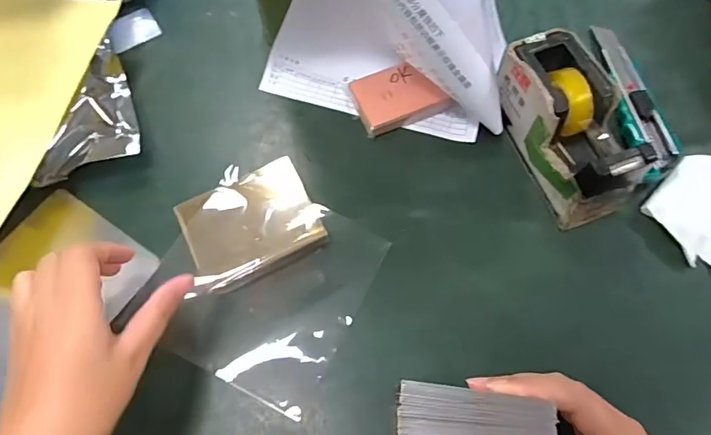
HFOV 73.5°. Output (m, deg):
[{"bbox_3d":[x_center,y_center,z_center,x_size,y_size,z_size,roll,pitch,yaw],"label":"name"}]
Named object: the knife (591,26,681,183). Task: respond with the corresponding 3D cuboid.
[{"bbox_3d":[0.243,-0.113,0.423,0.038,0.015,0.174,-4,66,0],"label":"knife"}]

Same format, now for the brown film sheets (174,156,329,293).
[{"bbox_3d":[-0.084,0.006,0.381,0.102,0.018,0.081,-25,68,-9],"label":"brown film sheets"}]

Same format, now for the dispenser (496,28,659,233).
[{"bbox_3d":[0.171,-0.071,0.386,0.057,0.089,0.134,-21,67,-7],"label":"dispenser"}]

